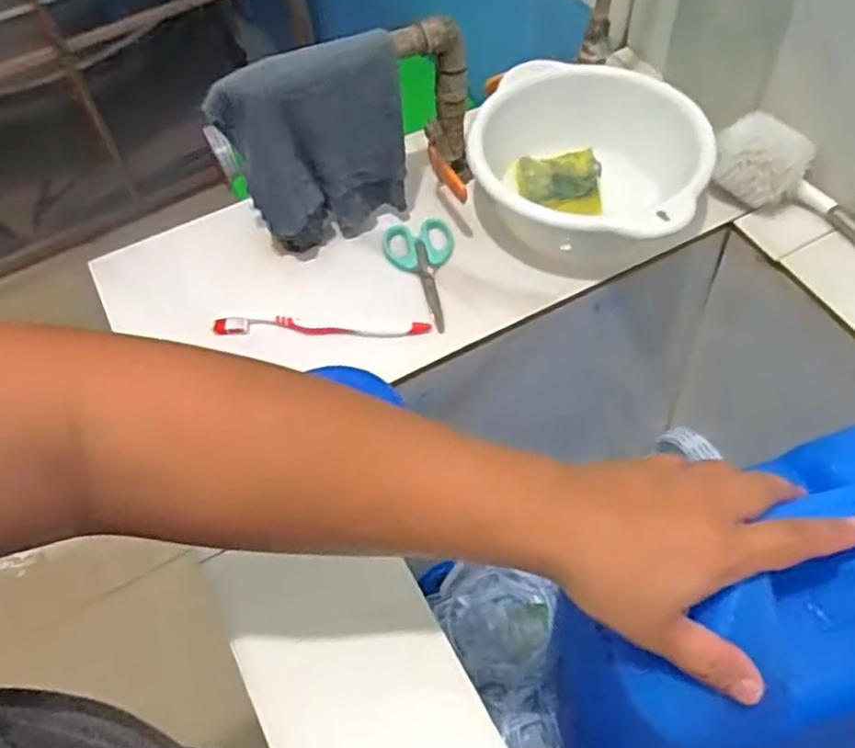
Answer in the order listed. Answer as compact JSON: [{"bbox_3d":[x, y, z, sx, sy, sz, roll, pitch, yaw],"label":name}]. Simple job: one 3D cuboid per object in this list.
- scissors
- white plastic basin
[{"bbox_3d":[-0.002,-0.090,0.664,0.064,0.012,0.125,-10,56,-4],"label":"scissors"},{"bbox_3d":[0.140,-0.177,0.667,0.201,0.097,0.185,-2,56,2],"label":"white plastic basin"}]

